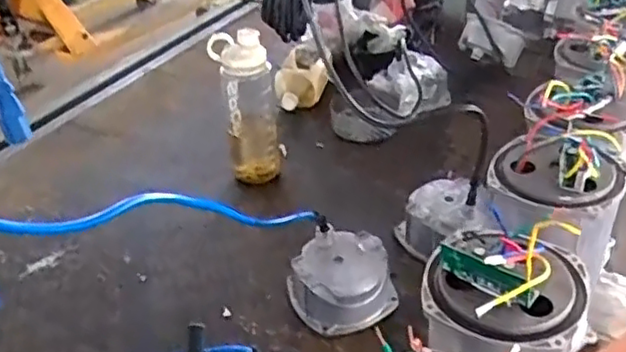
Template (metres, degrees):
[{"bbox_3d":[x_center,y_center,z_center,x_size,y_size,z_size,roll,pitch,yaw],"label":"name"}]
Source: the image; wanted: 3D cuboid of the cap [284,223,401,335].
[{"bbox_3d":[0.038,0.140,0.829,0.125,0.087,0.116,-3,35,2],"label":"cap"}]

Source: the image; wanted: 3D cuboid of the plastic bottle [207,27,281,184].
[{"bbox_3d":[-0.109,-0.112,1.061,0.096,0.260,0.081,-4,35,0],"label":"plastic bottle"}]

